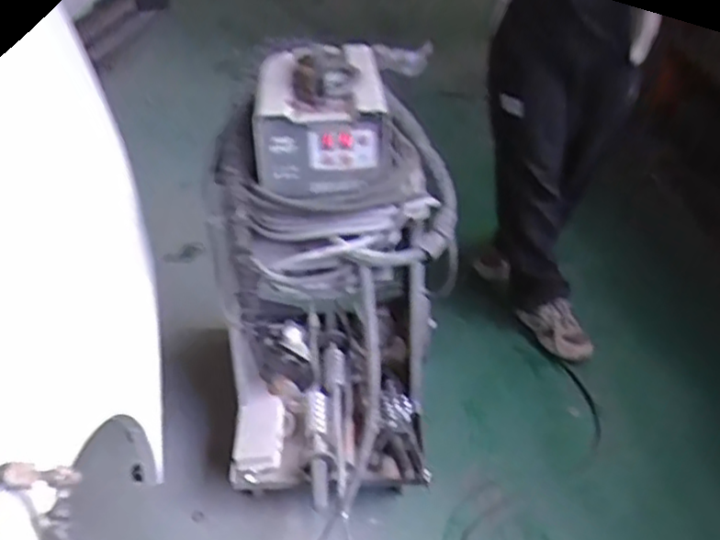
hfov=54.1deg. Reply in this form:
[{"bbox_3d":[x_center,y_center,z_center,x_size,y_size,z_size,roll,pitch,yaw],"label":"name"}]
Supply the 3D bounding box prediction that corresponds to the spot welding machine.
[{"bbox_3d":[-0.062,0.011,1.451,0.469,0.749,0.627,-1,41,1],"label":"spot welding machine"}]

